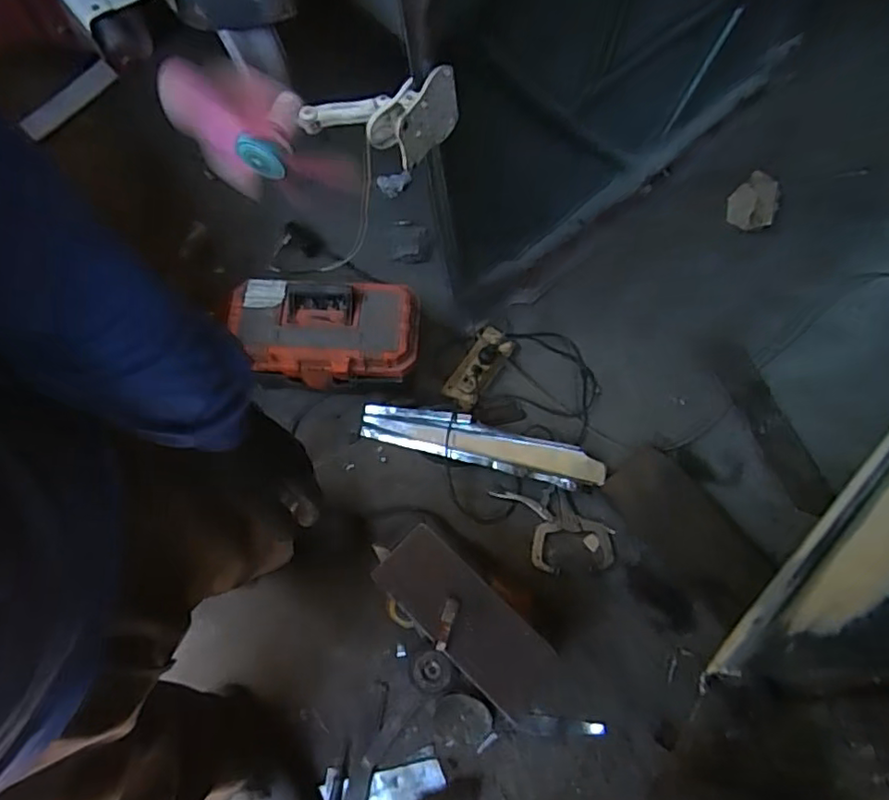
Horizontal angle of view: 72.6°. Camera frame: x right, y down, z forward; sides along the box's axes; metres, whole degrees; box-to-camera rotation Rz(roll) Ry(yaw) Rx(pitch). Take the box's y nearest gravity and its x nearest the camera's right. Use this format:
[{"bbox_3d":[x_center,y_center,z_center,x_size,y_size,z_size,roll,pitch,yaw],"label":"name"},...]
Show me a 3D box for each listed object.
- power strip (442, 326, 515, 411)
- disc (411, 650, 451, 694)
[{"bbox_3d":[0.077,-0.074,1.338,0.086,0.044,0.197,30,73,11],"label":"power strip"},{"bbox_3d":[-0.025,0.518,1.152,0.071,0.009,0.071,-5,70,-1],"label":"disc"}]

